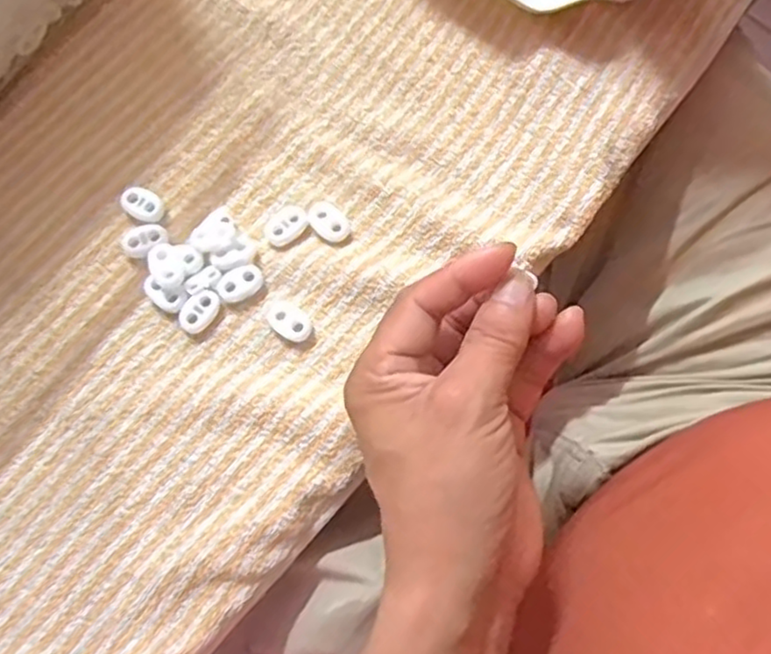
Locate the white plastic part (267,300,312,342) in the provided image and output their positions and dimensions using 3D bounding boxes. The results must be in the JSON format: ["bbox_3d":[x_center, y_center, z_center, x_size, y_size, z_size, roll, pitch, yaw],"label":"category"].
[{"bbox_3d":[-0.046,-0.003,0.337,0.023,0.004,0.015,33,79,9],"label":"white plastic part"}]

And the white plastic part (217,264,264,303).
[{"bbox_3d":[-0.071,-0.021,0.341,0.022,0.004,0.015,-25,77,-5],"label":"white plastic part"}]

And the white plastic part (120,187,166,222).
[{"bbox_3d":[-0.122,-0.061,0.352,0.022,0.006,0.015,33,79,9],"label":"white plastic part"}]

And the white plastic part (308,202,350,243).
[{"bbox_3d":[-0.028,-0.053,0.349,0.023,0.004,0.015,42,80,11],"label":"white plastic part"}]

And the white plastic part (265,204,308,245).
[{"bbox_3d":[-0.049,-0.051,0.349,0.015,0.004,0.022,42,80,10],"label":"white plastic part"}]

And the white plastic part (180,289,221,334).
[{"bbox_3d":[-0.089,-0.007,0.340,0.015,0.005,0.022,40,80,10],"label":"white plastic part"}]

